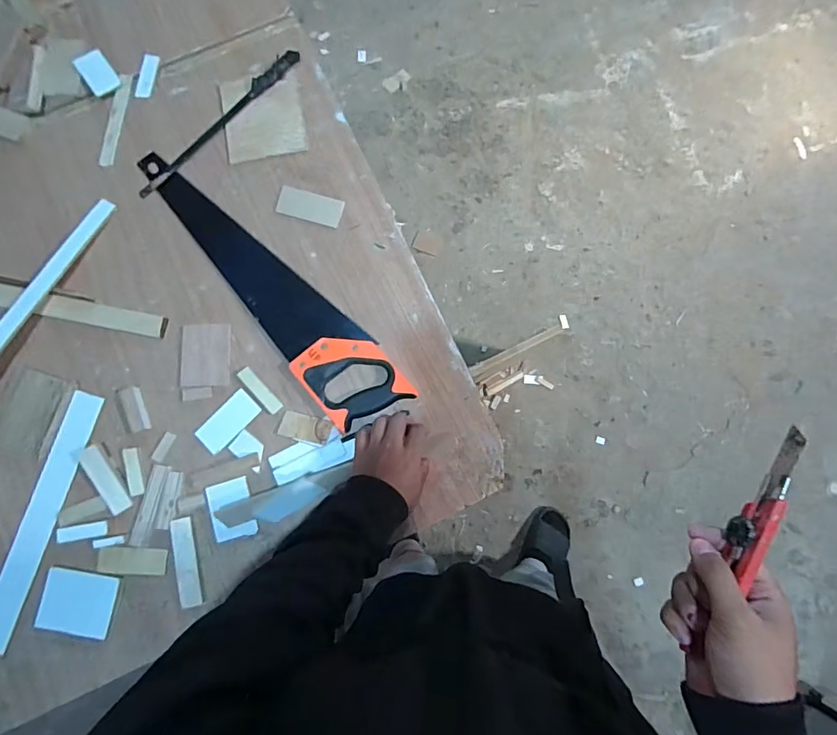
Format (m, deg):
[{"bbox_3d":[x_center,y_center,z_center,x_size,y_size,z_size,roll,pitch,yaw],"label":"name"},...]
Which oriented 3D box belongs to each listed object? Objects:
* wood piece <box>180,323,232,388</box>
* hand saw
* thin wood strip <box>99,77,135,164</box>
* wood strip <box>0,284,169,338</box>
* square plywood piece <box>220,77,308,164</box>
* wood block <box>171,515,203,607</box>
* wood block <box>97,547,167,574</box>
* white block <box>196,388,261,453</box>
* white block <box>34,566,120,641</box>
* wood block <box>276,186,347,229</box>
[{"bbox_3d":[-0.297,-0.017,0.676,0.067,0.004,0.087,-3,81,-2],"label":"wood piece"},{"bbox_3d":[-0.224,-0.118,0.695,0.110,0.025,0.512,-44,82,-7],"label":"hand saw"},{"bbox_3d":[-0.455,-0.375,0.729,0.023,0.004,0.150,9,81,0],"label":"thin wood strip"},{"bbox_3d":[-0.598,-0.104,0.675,0.489,0.021,0.033,11,81,1],"label":"wood strip"},{"bbox_3d":[-0.233,-0.375,0.731,0.114,0.008,0.125,-10,82,-3],"label":"square plywood piece"},{"bbox_3d":[-0.302,0.253,0.628,0.027,0.008,0.110,-10,82,-3],"label":"wood block"},{"bbox_3d":[-0.376,0.254,0.635,0.088,0.007,0.033,4,81,-1],"label":"wood block"},{"bbox_3d":[-0.261,0.074,0.665,0.043,0.006,0.088,44,83,5],"label":"white block"},{"bbox_3d":[-0.446,0.309,0.633,0.096,0.009,0.075,8,77,6],"label":"white block"},{"bbox_3d":[-0.161,-0.239,0.718,0.098,0.007,0.046,18,81,2],"label":"wood block"}]

